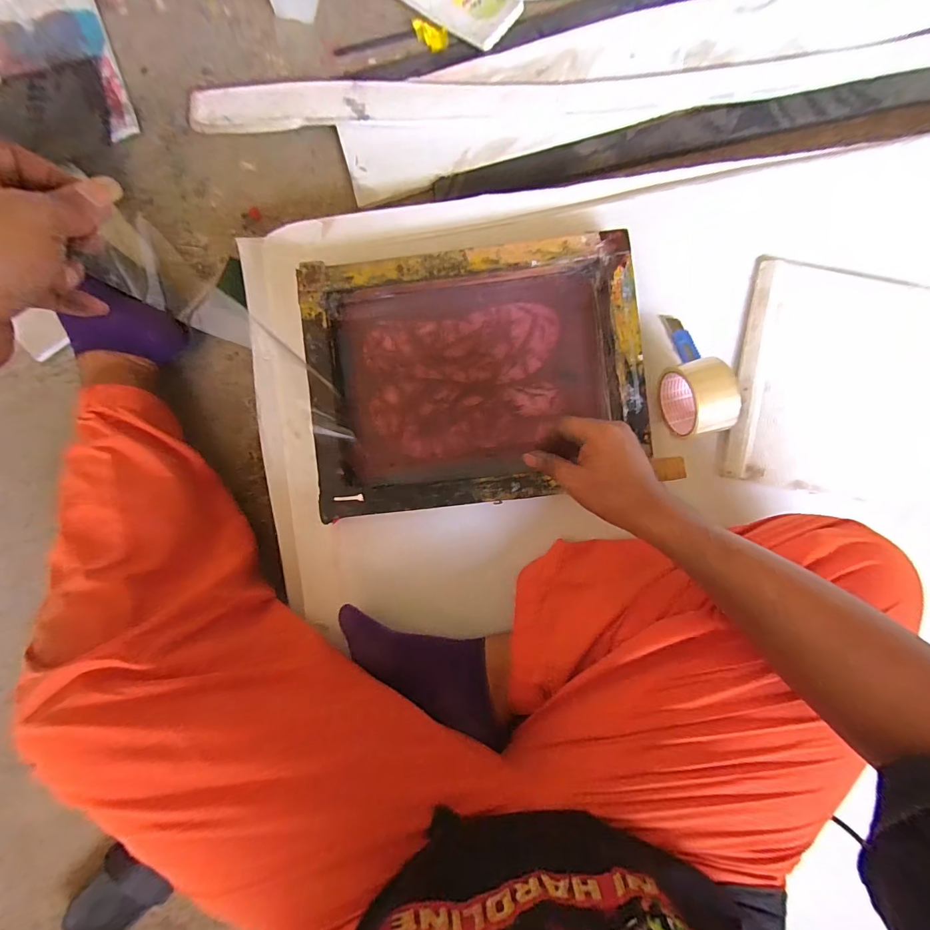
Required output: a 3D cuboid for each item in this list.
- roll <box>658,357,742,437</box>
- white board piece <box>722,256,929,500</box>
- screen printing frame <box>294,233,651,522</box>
[{"bbox_3d":[0.278,-0.081,0.509,0.050,0.077,0.083,-19,88,0],"label":"roll"},{"bbox_3d":[0.460,-0.108,0.539,0.205,0.031,0.285,12,89,1],"label":"white board piece"},{"bbox_3d":[0.012,-0.107,0.524,0.397,0.042,0.300,-6,88,0],"label":"screen printing frame"}]

